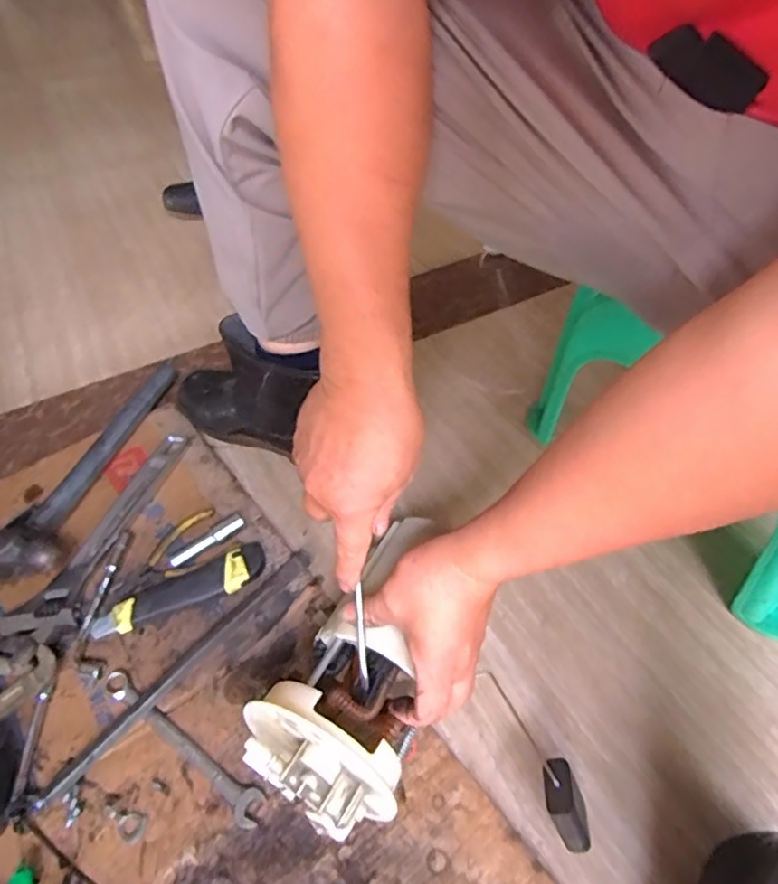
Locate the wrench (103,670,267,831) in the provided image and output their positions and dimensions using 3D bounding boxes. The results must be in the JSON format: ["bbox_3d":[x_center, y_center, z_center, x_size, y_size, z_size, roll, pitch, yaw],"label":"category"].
[{"bbox_3d":[-0.166,0.236,0.477,0.177,0.013,0.023,27,53,26],"label":"wrench"}]

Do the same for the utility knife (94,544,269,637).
[{"bbox_3d":[-0.195,0.140,0.565,0.161,0.024,0.038,-20,48,-15],"label":"utility knife"}]

